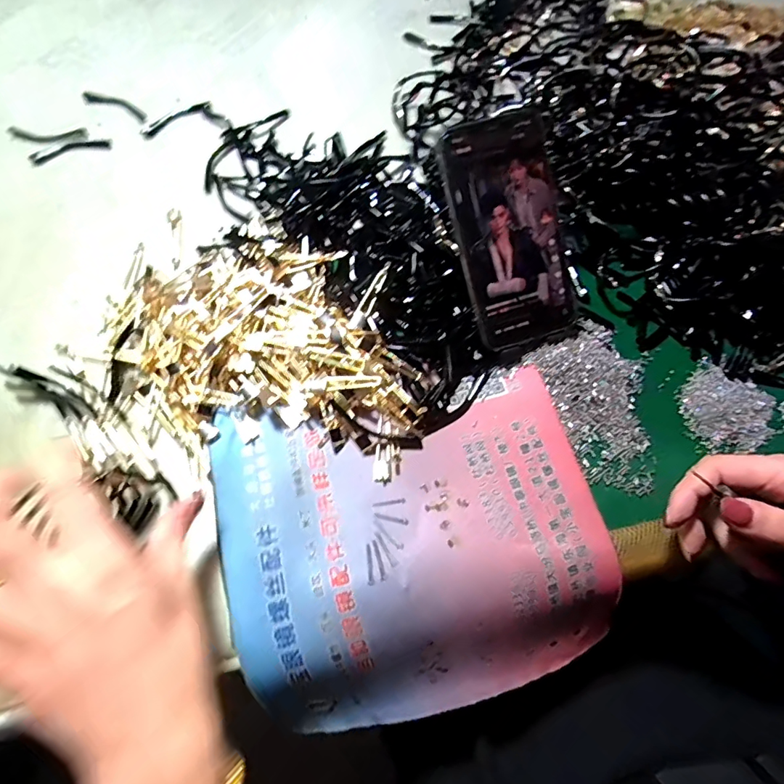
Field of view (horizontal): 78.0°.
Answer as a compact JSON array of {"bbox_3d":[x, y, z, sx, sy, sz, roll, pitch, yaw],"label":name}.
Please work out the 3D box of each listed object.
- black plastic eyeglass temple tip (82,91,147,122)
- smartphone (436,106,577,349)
[{"bbox_3d":[-0.278,-0.289,0.486,0.073,0.004,0.018,24,70,9],"label":"black plastic eyeglass temple tip"},{"bbox_3d":[0.089,-0.116,0.353,0.080,0.008,0.157,-19,103,-8],"label":"smartphone"}]

